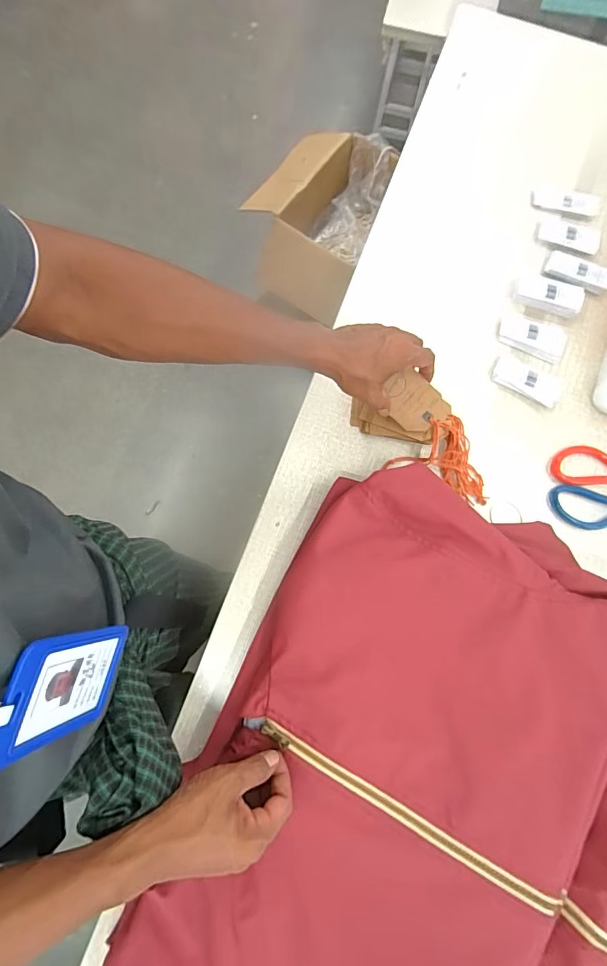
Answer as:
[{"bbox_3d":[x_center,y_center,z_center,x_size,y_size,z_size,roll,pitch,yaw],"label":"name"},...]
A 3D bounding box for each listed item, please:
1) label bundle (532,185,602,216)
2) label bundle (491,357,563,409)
[{"bbox_3d":[0.385,-0.412,0.617,0.097,0.008,0.039,10,78,1],"label":"label bundle"},{"bbox_3d":[0.295,-0.135,0.556,0.089,0.010,0.044,29,78,5],"label":"label bundle"}]

